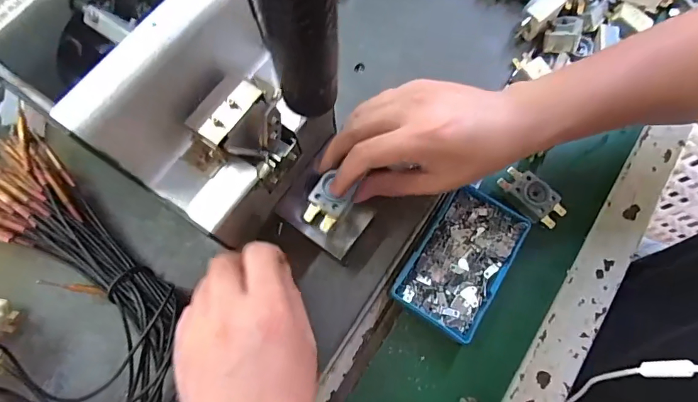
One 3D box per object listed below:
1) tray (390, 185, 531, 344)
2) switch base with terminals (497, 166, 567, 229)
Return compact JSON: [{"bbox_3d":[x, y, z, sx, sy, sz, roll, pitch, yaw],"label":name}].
[{"bbox_3d":[0.092,0.048,0.349,0.069,0.020,0.114,32,75,9],"label":"tray"},{"bbox_3d":[0.159,-0.005,0.366,0.030,0.012,0.059,-44,78,-12],"label":"switch base with terminals"}]

